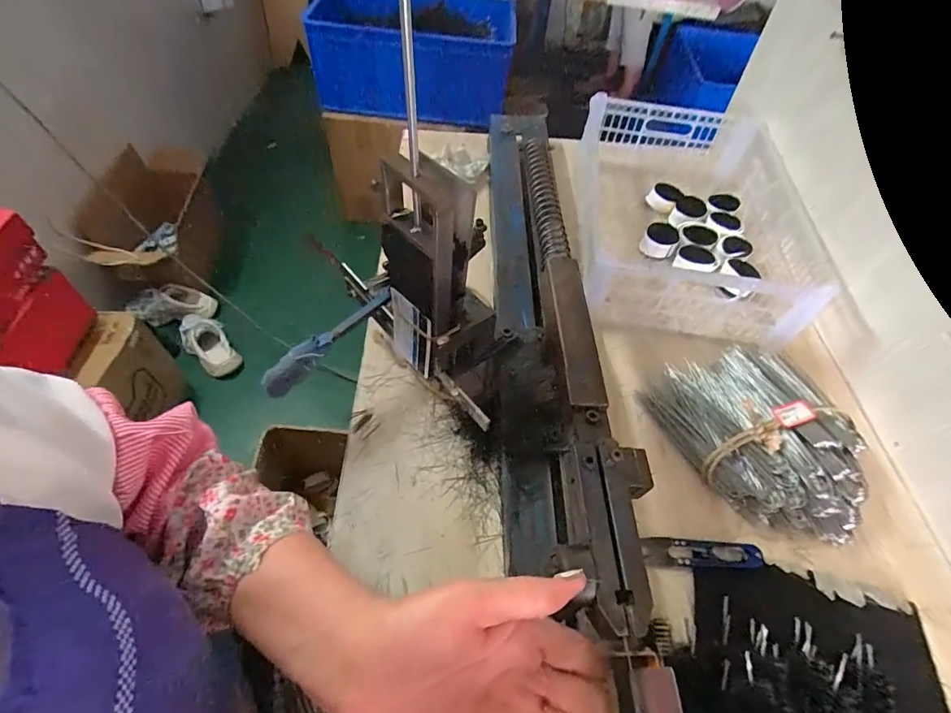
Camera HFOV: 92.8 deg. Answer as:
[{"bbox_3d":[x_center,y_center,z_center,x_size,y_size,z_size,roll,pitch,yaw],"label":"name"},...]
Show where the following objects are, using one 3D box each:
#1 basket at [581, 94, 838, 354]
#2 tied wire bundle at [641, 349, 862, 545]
[{"bbox_3d":[0.293,-0.207,0.656,0.278,0.125,0.385,9,53,1],"label":"basket"},{"bbox_3d":[0.323,0.079,0.484,0.205,0.054,0.215,-12,56,-14],"label":"tied wire bundle"}]

